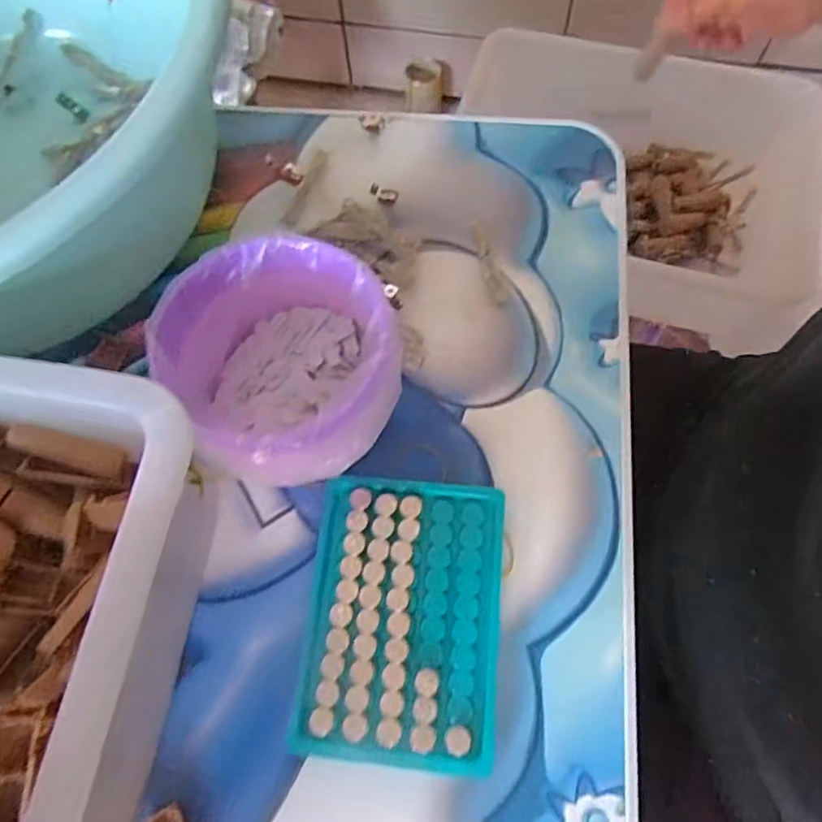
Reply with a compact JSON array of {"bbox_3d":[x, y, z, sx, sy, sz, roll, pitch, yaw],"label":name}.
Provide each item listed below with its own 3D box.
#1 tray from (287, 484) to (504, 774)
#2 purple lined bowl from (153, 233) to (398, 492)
[{"bbox_3d":[-0.004,0.100,0.292,0.093,0.015,0.129,5,69,4],"label":"tray"},{"bbox_3d":[-0.063,-0.021,0.300,0.109,0.084,0.105,-1,69,2],"label":"purple lined bowl"}]

